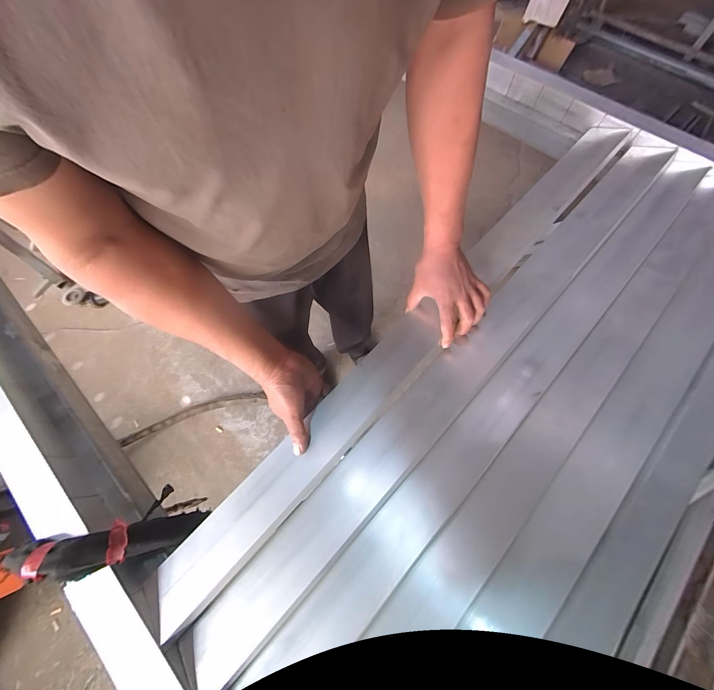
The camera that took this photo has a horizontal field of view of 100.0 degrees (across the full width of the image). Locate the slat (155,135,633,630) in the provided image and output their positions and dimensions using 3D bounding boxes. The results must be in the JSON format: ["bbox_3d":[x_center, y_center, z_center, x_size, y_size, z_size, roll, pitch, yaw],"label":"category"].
[{"bbox_3d":[0.162,-0.072,0.519,0.079,0.039,1.143,41,75,16],"label":"slat"}]

